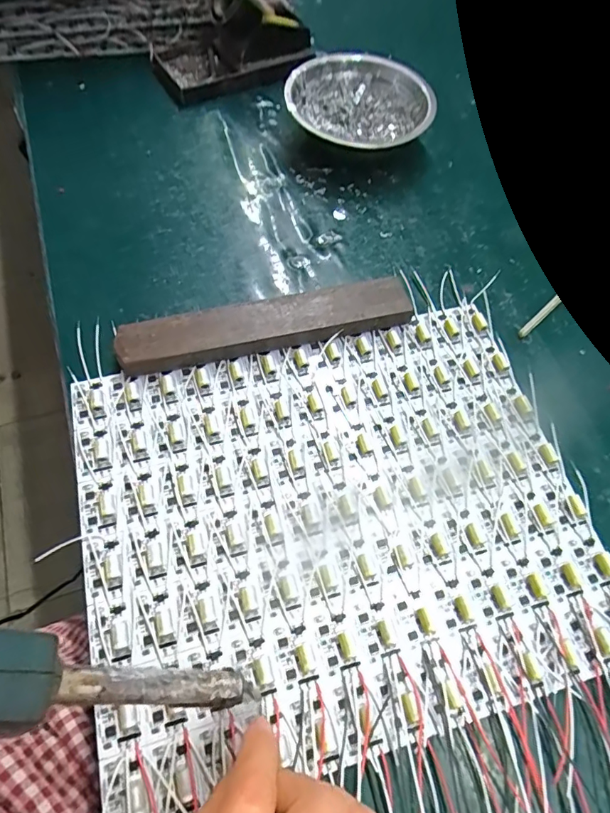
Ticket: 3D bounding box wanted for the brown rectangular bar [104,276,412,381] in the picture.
[{"bbox_3d":[-0.025,-0.057,0.328,0.198,0.019,0.037,-11,65,-9],"label":"brown rectangular bar"}]

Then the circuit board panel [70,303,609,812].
[{"bbox_3d":[0.020,0.062,0.281,0.284,0.008,0.233,-13,65,-10],"label":"circuit board panel"}]

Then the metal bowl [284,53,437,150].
[{"bbox_3d":[0.047,-0.253,0.415,0.115,0.043,0.116,1,64,-3],"label":"metal bowl"}]

